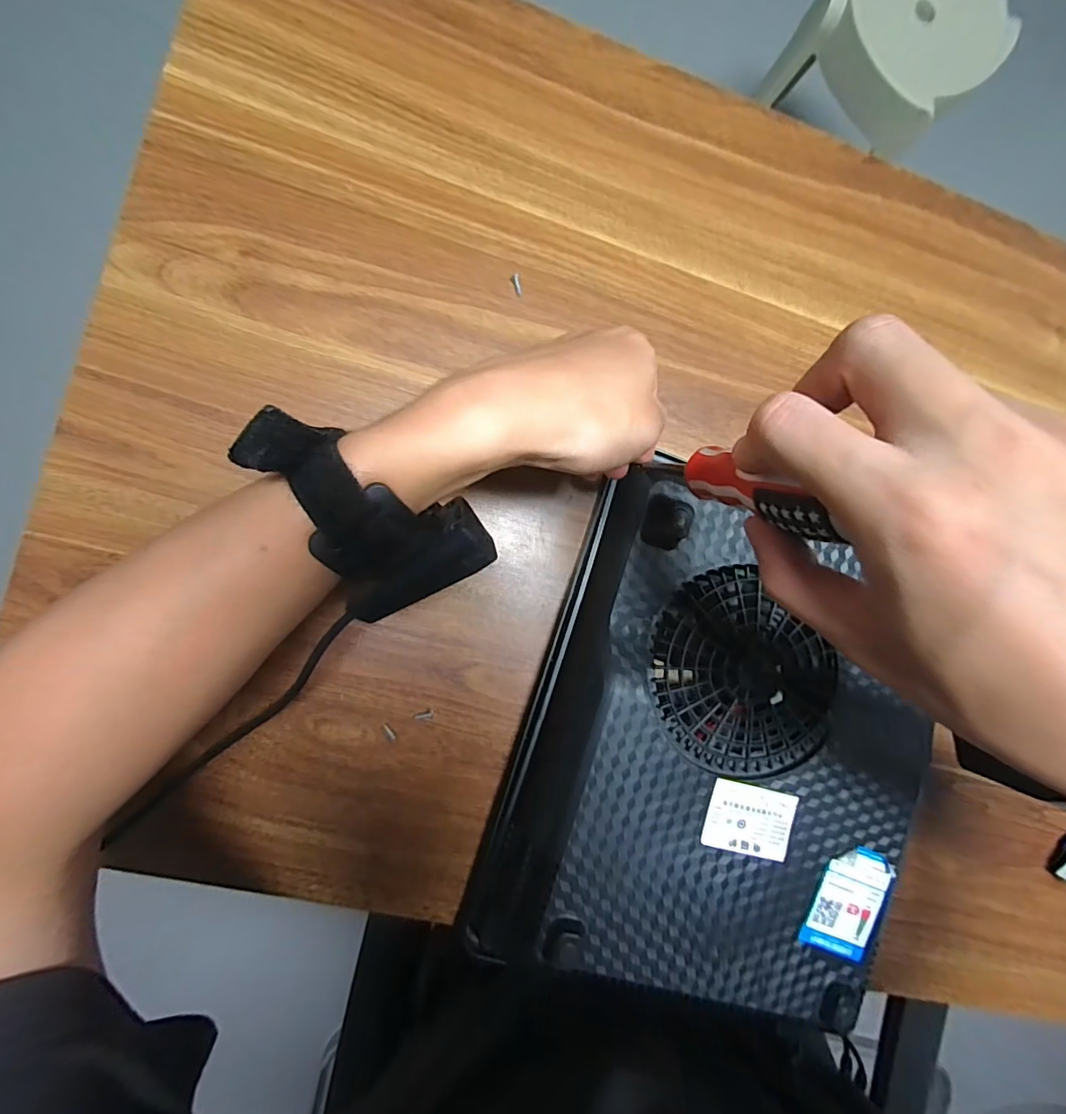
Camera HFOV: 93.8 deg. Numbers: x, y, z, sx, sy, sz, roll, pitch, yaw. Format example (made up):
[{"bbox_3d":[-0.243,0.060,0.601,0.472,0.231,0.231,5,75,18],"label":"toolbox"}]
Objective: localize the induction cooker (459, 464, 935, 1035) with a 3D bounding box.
[{"bbox_3d":[0.123,0.126,0.322,0.243,0.051,0.295,18,87,-9],"label":"induction cooker"}]

